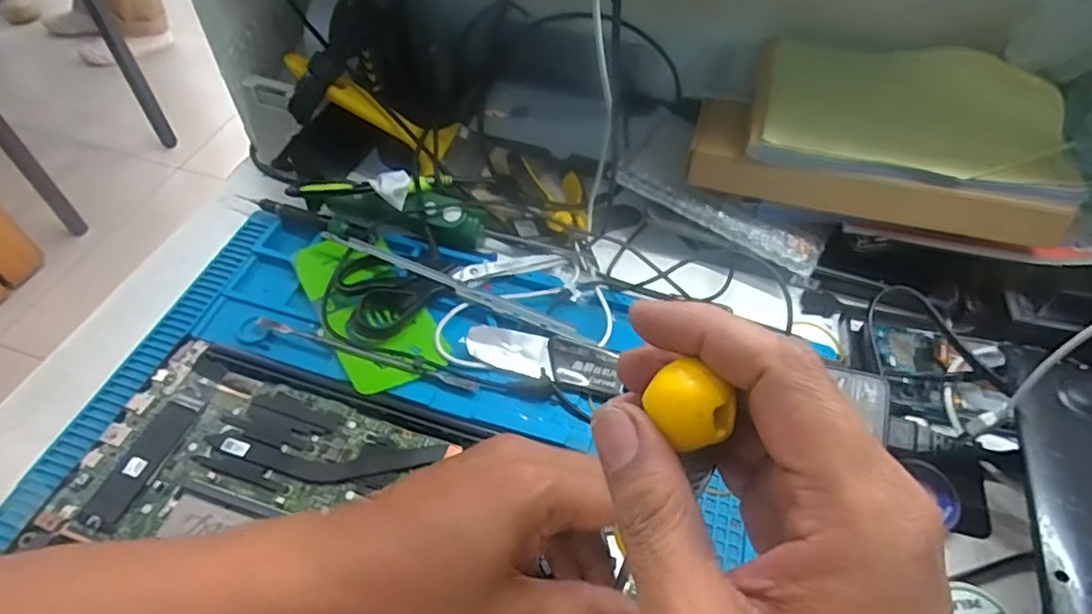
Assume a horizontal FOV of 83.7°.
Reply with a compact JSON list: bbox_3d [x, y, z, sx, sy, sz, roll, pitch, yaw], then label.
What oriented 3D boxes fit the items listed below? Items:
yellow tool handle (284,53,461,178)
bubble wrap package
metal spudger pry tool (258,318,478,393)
[{"bbox_3d":[-0.139,-0.162,0.492,0.138,0.026,0.052,31,51,-7],"label":"yellow tool handle"},{"bbox_3d":[0.131,-0.068,0.471,0.164,0.019,0.031,19,54,12],"label":"bubble wrap package"},{"bbox_3d":[-0.125,0.030,0.421,0.165,0.009,0.010,14,54,9],"label":"metal spudger pry tool"}]

